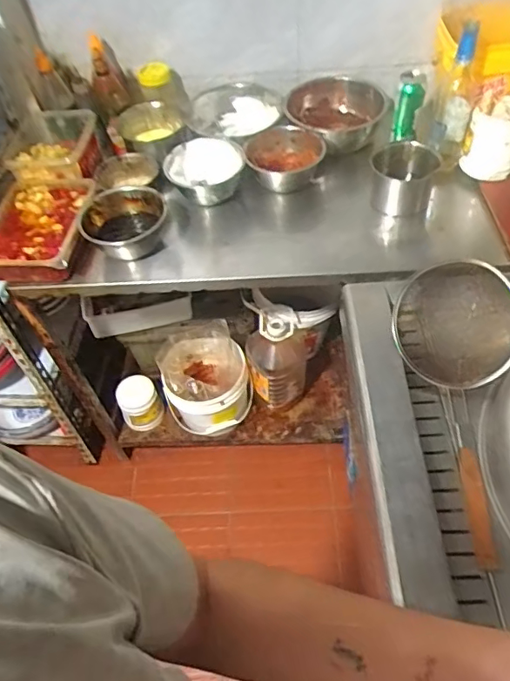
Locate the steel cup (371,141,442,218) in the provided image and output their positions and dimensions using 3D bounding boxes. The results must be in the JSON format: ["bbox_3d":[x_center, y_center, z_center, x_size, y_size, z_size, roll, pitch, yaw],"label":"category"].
[{"bbox_3d":[0.305,-0.333,1.071,0.126,0.094,0.126,3,52,8],"label":"steel cup"}]

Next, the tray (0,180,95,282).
[{"bbox_3d":[-0.458,-0.235,1.097,0.209,0.054,0.272,-1,51,5],"label":"tray"}]

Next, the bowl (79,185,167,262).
[{"bbox_3d":[-0.267,-0.241,1.090,0.168,0.083,0.169,-14,52,-6],"label":"bowl"}]

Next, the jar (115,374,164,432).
[{"bbox_3d":[-0.352,0.192,1.602,0.120,0.122,0.119,-3,51,3],"label":"jar"}]

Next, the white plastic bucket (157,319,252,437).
[{"bbox_3d":[-0.145,0.110,1.531,0.234,0.219,0.244,-3,51,3],"label":"white plastic bucket"}]

